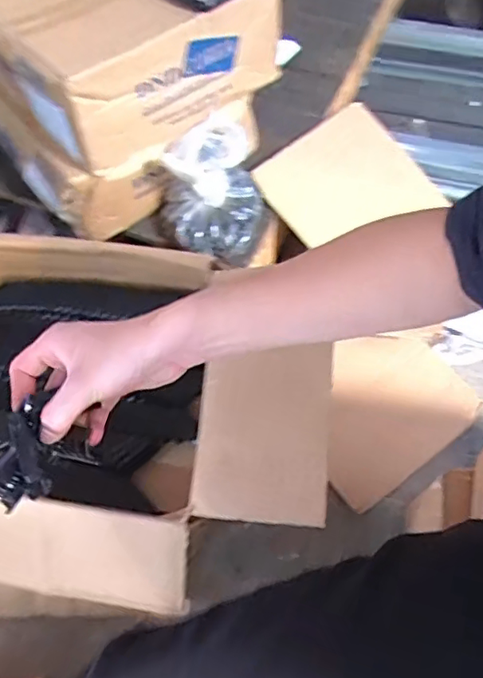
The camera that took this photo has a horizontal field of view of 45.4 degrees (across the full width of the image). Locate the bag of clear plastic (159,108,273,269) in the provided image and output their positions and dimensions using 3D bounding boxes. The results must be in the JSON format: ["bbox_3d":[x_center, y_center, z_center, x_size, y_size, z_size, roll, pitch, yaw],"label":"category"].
[{"bbox_3d":[-0.039,-0.200,0.773,0.139,0.124,0.144,-6,57,-3],"label":"bag of clear plastic"}]

